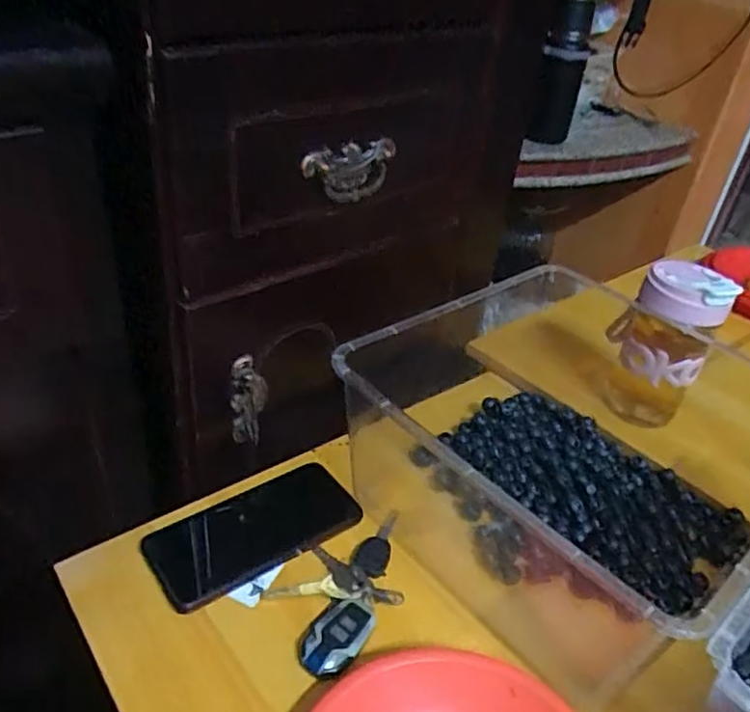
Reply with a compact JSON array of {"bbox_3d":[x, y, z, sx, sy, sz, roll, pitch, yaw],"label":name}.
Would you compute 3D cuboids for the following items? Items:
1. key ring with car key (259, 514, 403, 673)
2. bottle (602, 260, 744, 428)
[{"bbox_3d":[-0.016,0.169,0.491,0.081,0.013,0.135,32,42,31],"label":"key ring with car key"},{"bbox_3d":[0.281,-0.018,0.645,0.078,0.158,0.090,14,36,10],"label":"bottle"}]

